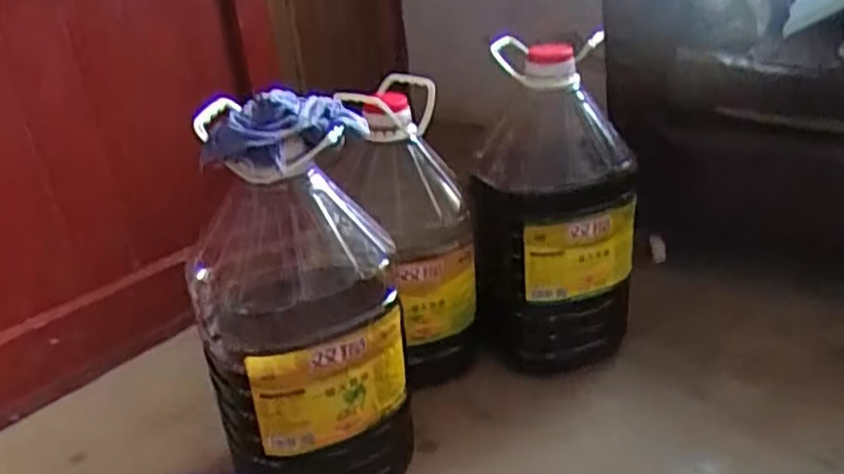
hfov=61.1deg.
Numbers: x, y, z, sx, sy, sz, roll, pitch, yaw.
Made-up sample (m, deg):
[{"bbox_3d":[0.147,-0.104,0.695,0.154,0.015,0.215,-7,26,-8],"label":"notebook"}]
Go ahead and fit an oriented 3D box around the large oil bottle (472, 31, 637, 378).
[{"bbox_3d":[0.210,-0.043,1.149,0.239,0.507,0.226,-1,27,11],"label":"large oil bottle"}]

